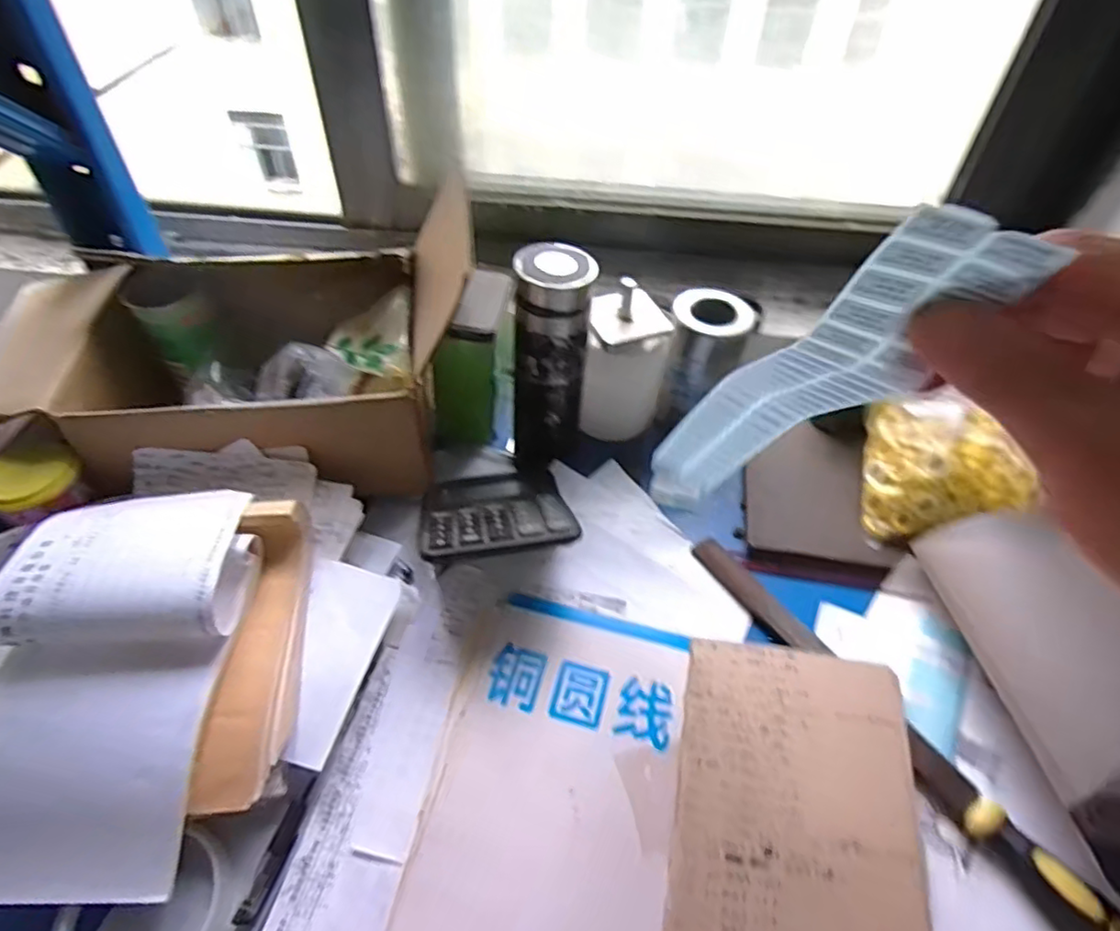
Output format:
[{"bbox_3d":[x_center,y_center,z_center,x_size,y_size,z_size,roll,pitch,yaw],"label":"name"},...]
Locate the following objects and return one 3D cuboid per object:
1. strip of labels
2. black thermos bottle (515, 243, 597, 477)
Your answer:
[{"bbox_3d":[0.098,-0.023,0.328,0.047,0.339,0.037,0,79,-3],"label":"strip of labels"},{"bbox_3d":[-0.008,-0.088,0.575,0.060,0.203,0.072,4,48,1],"label":"black thermos bottle"}]

